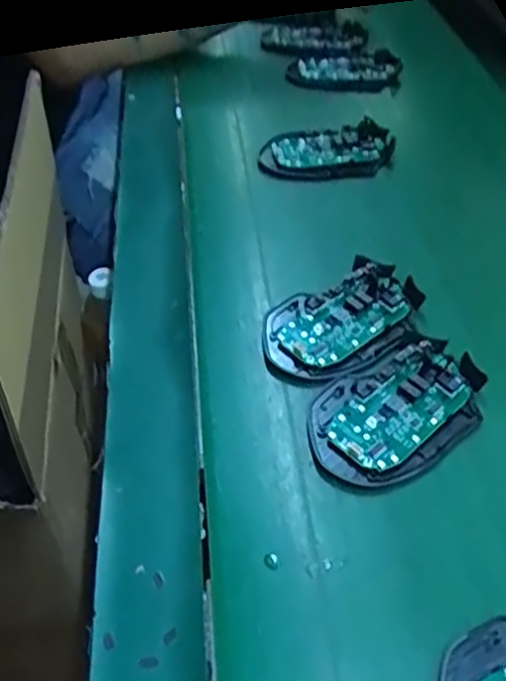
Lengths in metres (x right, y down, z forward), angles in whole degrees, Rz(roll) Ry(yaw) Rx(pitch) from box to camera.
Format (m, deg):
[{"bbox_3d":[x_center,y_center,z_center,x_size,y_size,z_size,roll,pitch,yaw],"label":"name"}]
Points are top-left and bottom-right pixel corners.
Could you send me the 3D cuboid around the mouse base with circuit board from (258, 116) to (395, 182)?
[{"bbox_3d":[0.064,-0.156,0.574,0.112,0.025,0.059,-11,46,-13],"label":"mouse base with circuit board"}]

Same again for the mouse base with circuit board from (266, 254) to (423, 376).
[{"bbox_3d":[0.060,-0.014,0.436,0.108,0.019,0.070,-21,48,-24],"label":"mouse base with circuit board"}]

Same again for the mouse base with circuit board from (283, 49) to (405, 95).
[{"bbox_3d":[0.092,-0.264,0.677,0.112,0.027,0.047,-3,44,-5],"label":"mouse base with circuit board"}]

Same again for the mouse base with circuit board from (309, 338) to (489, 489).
[{"bbox_3d":[0.084,0.037,0.388,0.109,0.014,0.070,-23,49,-26],"label":"mouse base with circuit board"}]

